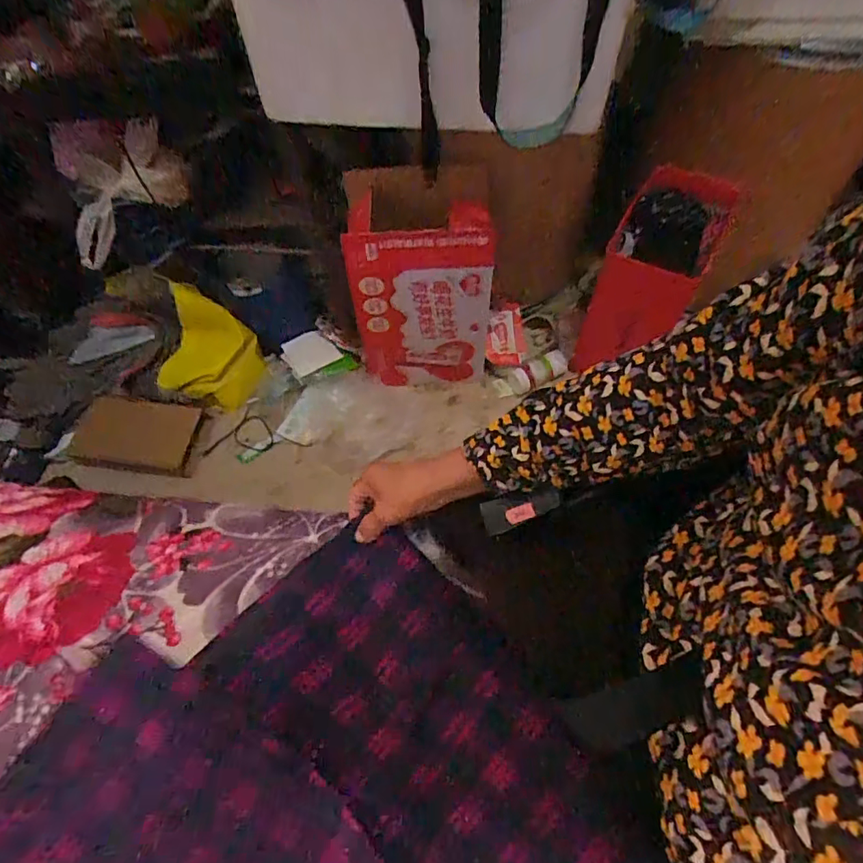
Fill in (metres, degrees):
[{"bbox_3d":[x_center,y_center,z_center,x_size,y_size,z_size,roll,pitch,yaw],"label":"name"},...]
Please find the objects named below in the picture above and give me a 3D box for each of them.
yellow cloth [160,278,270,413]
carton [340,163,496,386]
[{"bbox_3d":[-0.428,-0.162,1.026,0.175,0.206,0.131,10,50,8],"label":"yellow cloth"},{"bbox_3d":[-0.017,-0.237,0.965,0.243,0.422,0.168,-3,50,-4],"label":"carton"}]

